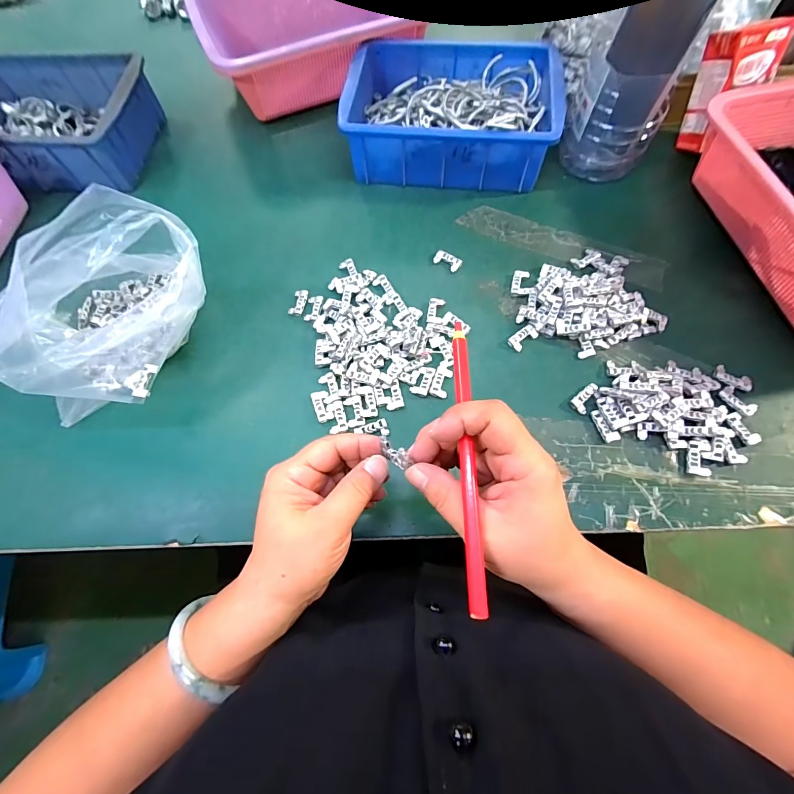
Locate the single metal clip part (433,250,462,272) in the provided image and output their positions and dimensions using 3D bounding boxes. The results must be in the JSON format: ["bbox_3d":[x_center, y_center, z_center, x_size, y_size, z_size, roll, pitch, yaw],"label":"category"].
[{"bbox_3d":[0.057,-0.152,0.415,0.031,0.005,0.017,33,73,13],"label":"single metal clip part"}]

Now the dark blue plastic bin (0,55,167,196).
[{"bbox_3d":[-0.449,-0.353,0.479,0.245,0.066,0.174,4,69,3],"label":"dark blue plastic bin"}]

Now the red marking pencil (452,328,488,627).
[{"bbox_3d":[0.040,0.030,0.209,0.010,0.004,0.162,0,67,1],"label":"red marking pencil"}]

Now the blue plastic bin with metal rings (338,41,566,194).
[{"bbox_3d":[0.066,-0.354,0.460,0.236,0.070,0.178,7,69,4],"label":"blue plastic bin with metal rings"}]

